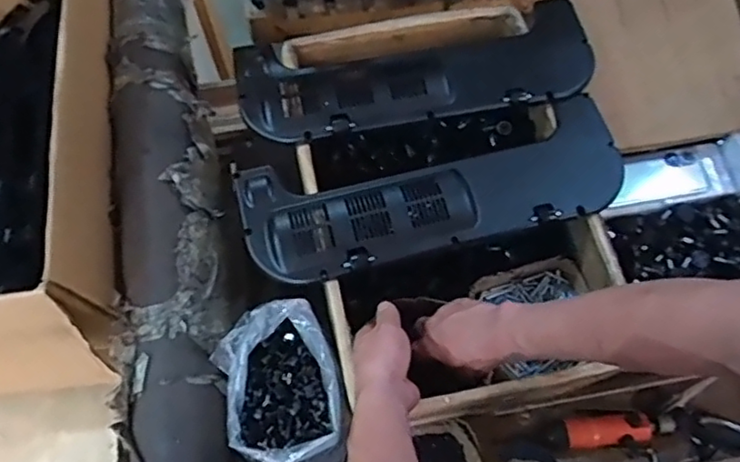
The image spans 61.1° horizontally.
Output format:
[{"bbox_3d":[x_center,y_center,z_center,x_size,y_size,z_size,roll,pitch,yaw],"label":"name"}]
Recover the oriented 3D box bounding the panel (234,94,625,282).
[{"bbox_3d":[0.078,-0.051,0.767,0.463,0.021,0.152,-14,69,-6],"label":"panel"}]

